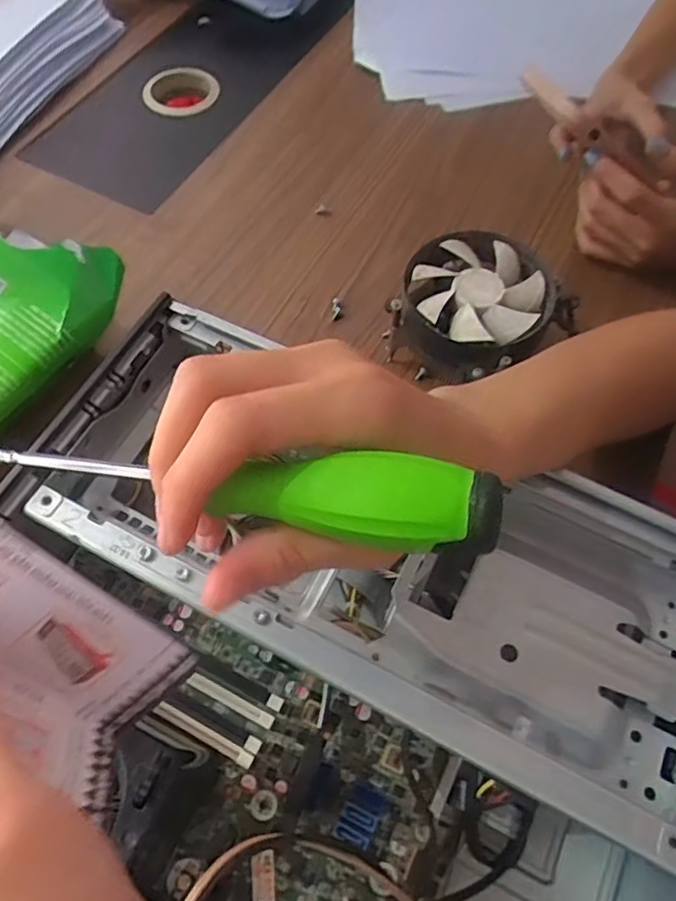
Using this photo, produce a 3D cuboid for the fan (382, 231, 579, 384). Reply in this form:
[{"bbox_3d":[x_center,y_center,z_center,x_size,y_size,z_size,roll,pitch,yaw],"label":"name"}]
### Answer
[{"bbox_3d":[0.090,-0.089,0.417,0.101,0.062,0.094,0,63,0],"label":"fan"}]

